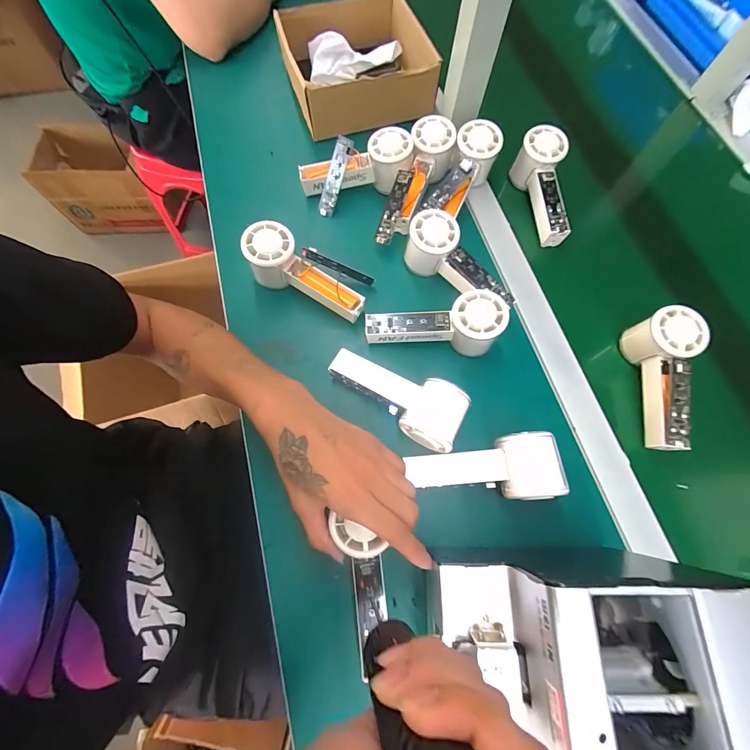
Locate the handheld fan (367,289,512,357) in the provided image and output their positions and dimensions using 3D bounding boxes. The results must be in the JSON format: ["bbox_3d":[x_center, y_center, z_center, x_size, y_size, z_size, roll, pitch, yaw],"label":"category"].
[{"bbox_3d":[0.067,-0.054,0.388,0.151,0.054,0.055,-2,71,11],"label":"handheld fan"}]

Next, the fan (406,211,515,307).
[{"bbox_3d":[0.101,-0.128,0.400,0.138,0.049,0.051,43,75,12],"label":"fan"}]

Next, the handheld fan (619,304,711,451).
[{"bbox_3d":[0.320,0.007,0.372,0.050,0.061,0.145,4,71,0],"label":"handheld fan"}]

